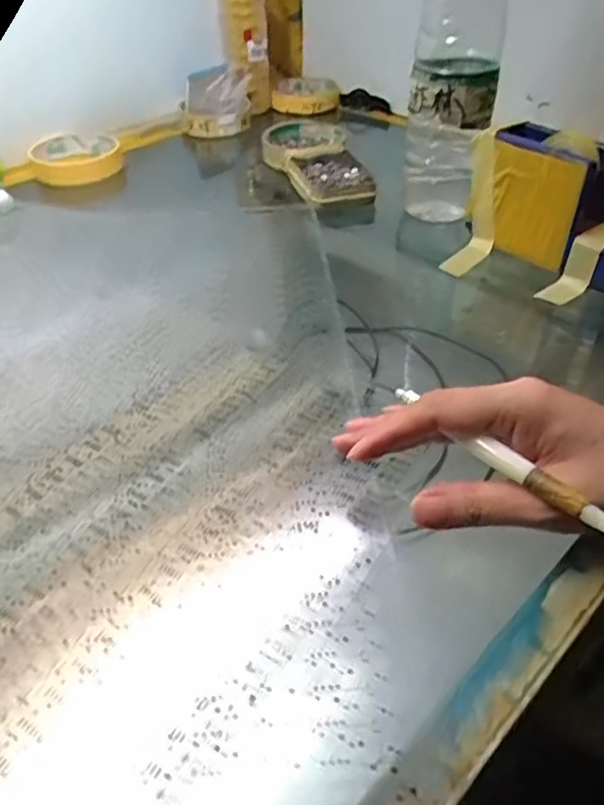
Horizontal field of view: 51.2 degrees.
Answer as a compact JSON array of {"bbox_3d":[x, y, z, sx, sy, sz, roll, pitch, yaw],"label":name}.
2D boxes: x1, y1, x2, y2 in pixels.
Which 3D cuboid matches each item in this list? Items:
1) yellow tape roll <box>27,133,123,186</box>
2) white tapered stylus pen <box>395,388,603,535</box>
[{"bbox_3d":[-0.232,-0.254,0.653,0.086,0.031,0.086,-14,42,-13],"label":"yellow tape roll"},{"bbox_3d":[0.091,0.029,0.268,0.006,0.012,0.135,-31,46,-26],"label":"white tapered stylus pen"}]

